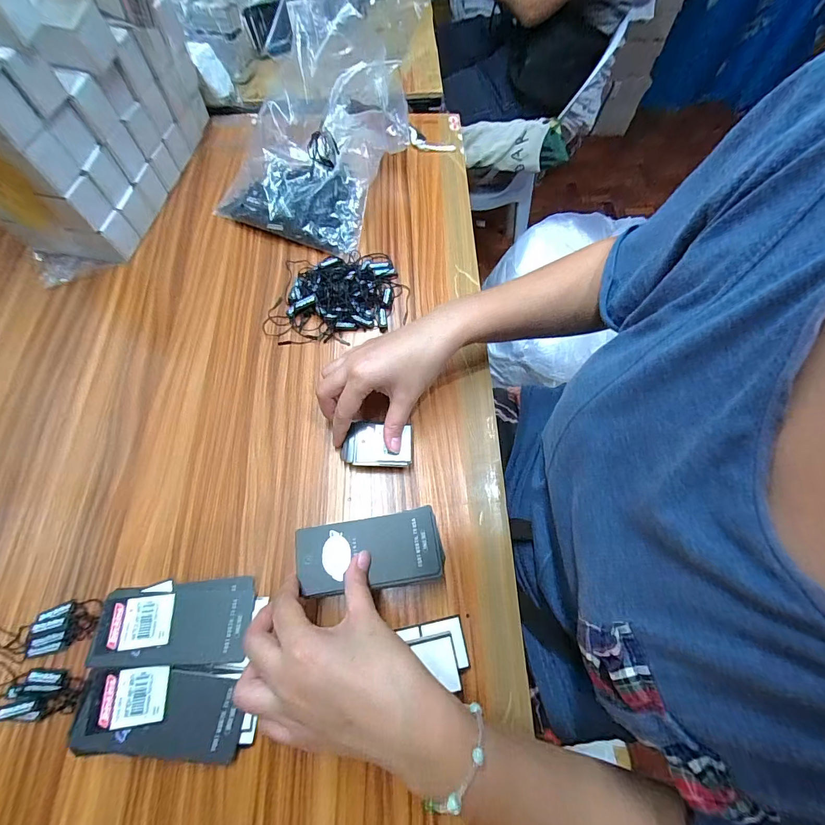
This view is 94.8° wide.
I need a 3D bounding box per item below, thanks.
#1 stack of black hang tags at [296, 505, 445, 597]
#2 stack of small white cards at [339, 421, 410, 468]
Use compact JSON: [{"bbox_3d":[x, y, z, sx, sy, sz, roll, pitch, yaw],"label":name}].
[{"bbox_3d":[-0.034,0.111,0.310,0.111,0.033,0.058,-4,67,-7],"label":"stack of black hang tags"},{"bbox_3d":[-0.033,0.028,0.352,0.064,0.013,0.045,1,67,0],"label":"stack of small white cards"}]

